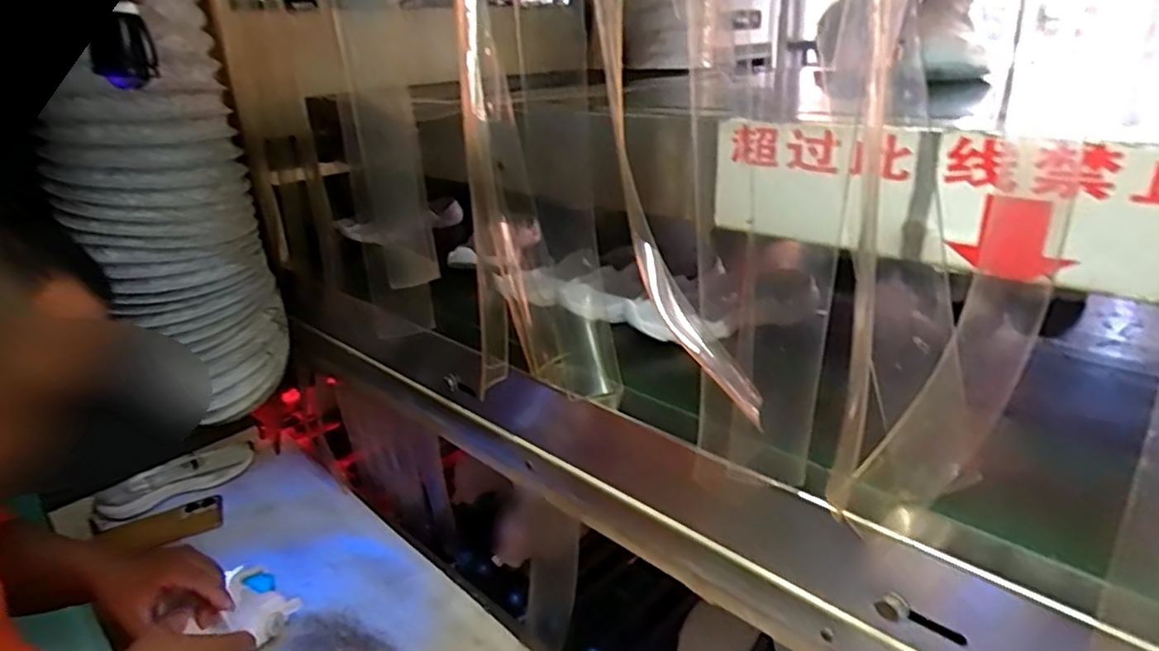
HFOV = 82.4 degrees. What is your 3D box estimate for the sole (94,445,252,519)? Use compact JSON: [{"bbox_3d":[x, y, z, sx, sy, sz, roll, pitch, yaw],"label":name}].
[{"bbox_3d":[-0.612,0.235,1.009,0.202,0.026,0.073,-22,31,-34],"label":"sole"}]

